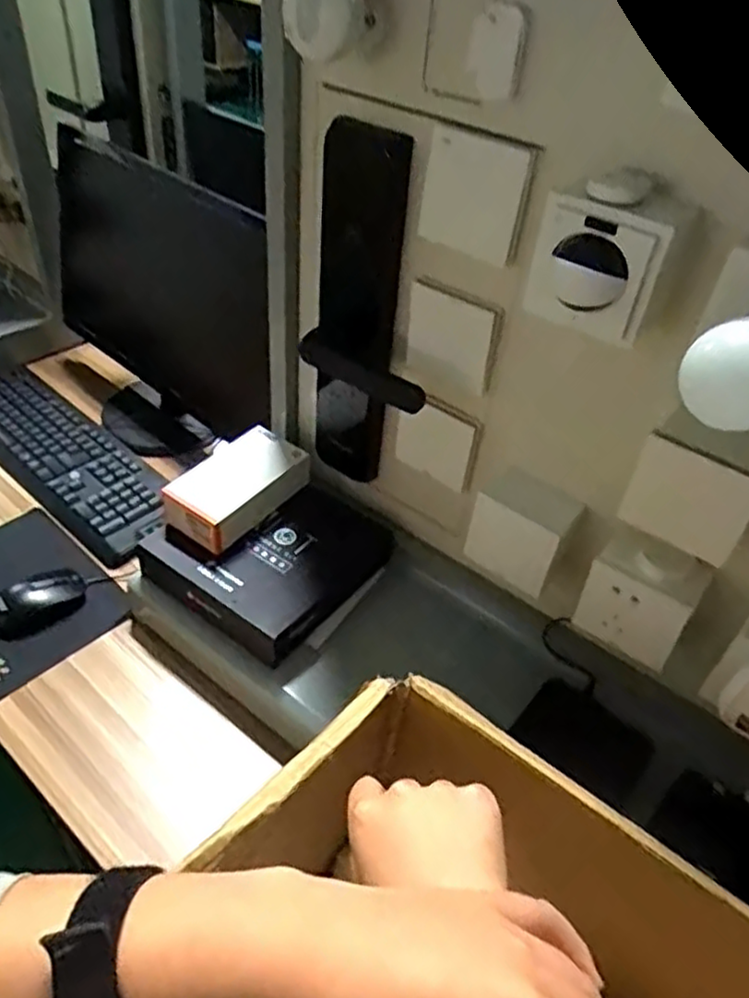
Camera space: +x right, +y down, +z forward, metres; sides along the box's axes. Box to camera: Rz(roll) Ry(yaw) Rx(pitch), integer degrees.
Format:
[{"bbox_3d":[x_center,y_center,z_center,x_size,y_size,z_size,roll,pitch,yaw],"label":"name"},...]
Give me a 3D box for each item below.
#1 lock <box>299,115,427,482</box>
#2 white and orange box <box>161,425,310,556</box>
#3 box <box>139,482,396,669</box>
[{"bbox_3d":[-0.010,-0.168,0.709,0.116,0.362,0.063,11,44,6],"label":"lock"},{"bbox_3d":[-0.154,-0.015,0.795,0.089,0.042,0.166,30,49,23],"label":"white and orange box"},{"bbox_3d":[-0.119,0.057,0.797,0.205,0.056,0.216,30,49,24],"label":"box"}]

